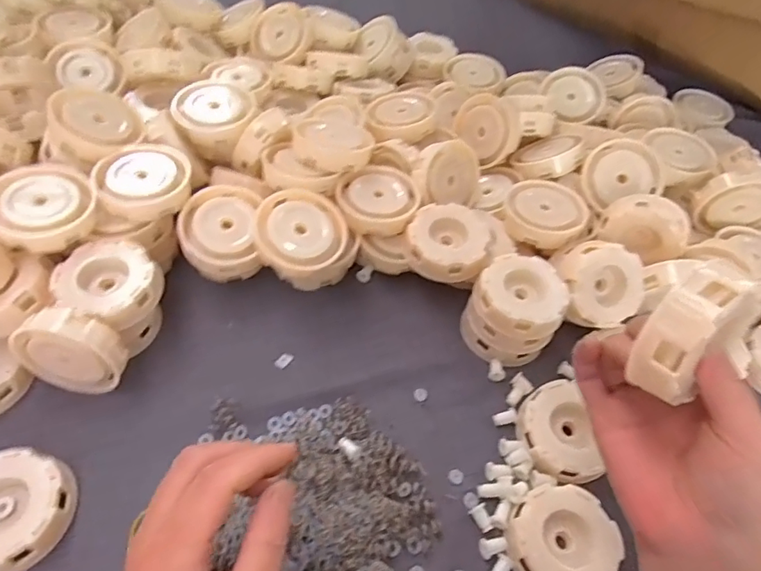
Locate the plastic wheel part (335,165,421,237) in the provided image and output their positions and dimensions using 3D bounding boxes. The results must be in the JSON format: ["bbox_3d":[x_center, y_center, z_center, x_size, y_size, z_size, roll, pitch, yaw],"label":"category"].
[{"bbox_3d":[-0.002,-0.071,0.426,0.067,0.025,0.065,6,52,-2],"label":"plastic wheel part"}]

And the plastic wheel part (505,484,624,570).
[{"bbox_3d":[0.113,0.156,0.309,0.064,0.021,0.062,2,52,-3],"label":"plastic wheel part"}]

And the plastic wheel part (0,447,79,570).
[{"bbox_3d":[-0.217,0.132,0.295,0.063,0.022,0.064,2,52,-3],"label":"plastic wheel part"}]

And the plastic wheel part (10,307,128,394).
[{"bbox_3d":[-0.202,0.043,0.334,0.064,0.064,0.031,16,53,7],"label":"plastic wheel part"}]

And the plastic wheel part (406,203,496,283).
[{"bbox_3d":[0.055,-0.035,0.403,0.066,0.020,0.066,3,53,-4],"label":"plastic wheel part"}]

